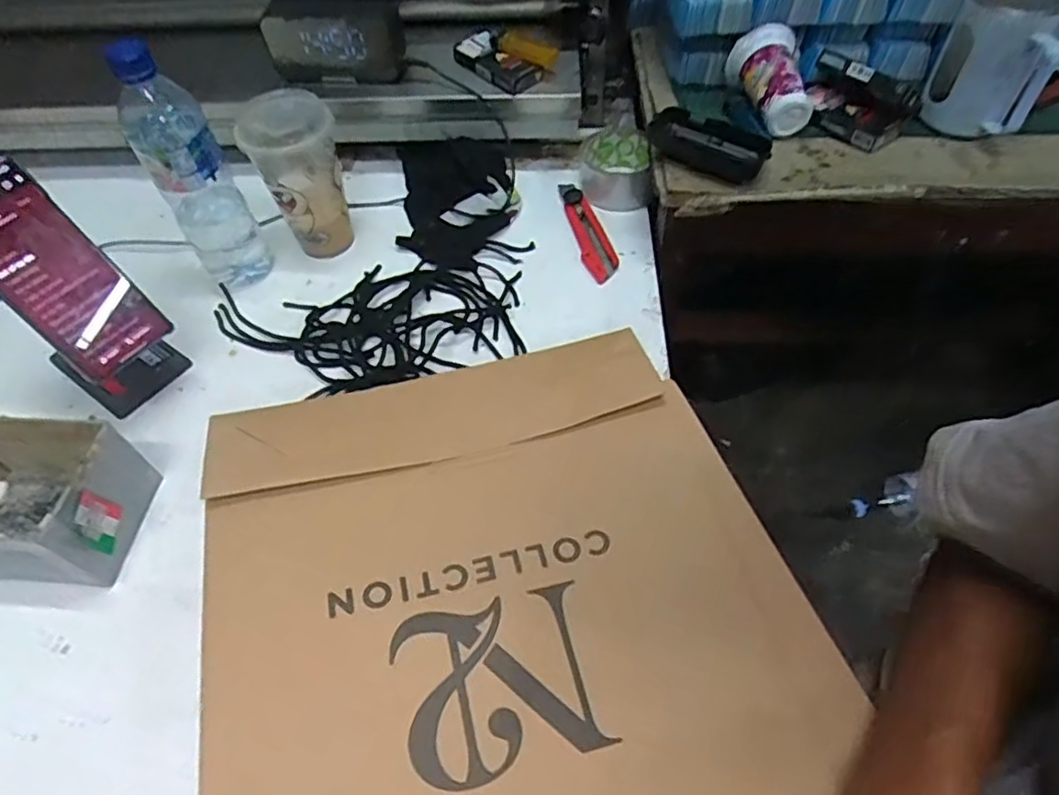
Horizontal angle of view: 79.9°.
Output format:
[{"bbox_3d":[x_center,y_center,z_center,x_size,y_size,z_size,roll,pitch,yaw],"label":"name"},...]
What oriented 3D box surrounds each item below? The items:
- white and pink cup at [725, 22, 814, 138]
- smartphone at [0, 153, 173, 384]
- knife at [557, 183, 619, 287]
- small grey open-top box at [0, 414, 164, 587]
[{"bbox_3d":[0.247,-0.313,0.636,0.061,0.058,0.104,-12,71,-7],"label":"white and pink cup"},{"bbox_3d":[-0.371,-0.097,0.493,0.010,0.167,0.077,-1,41,52],"label":"smartphone"},{"bbox_3d":[0.065,-0.185,0.684,0.034,0.019,0.156,-11,54,-6],"label":"knife"},{"bbox_3d":[-0.378,0.078,0.476,0.153,0.079,0.098,2,54,3],"label":"small grey open-top box"}]

